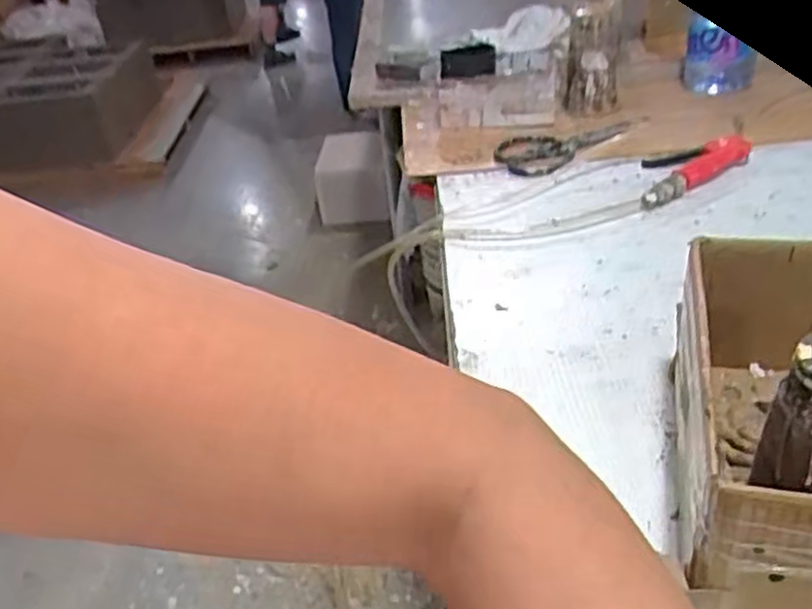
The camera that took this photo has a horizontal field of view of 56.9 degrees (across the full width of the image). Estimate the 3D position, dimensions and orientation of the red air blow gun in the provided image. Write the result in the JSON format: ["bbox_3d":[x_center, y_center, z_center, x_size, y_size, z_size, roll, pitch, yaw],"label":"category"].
[{"bbox_3d":[0.337,-0.173,0.902,0.206,0.026,0.083,-24,38,-25],"label":"red air blow gun"}]

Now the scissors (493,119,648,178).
[{"bbox_3d":[0.228,-0.220,1.005,0.227,0.020,0.107,-20,36,-19],"label":"scissors"}]

